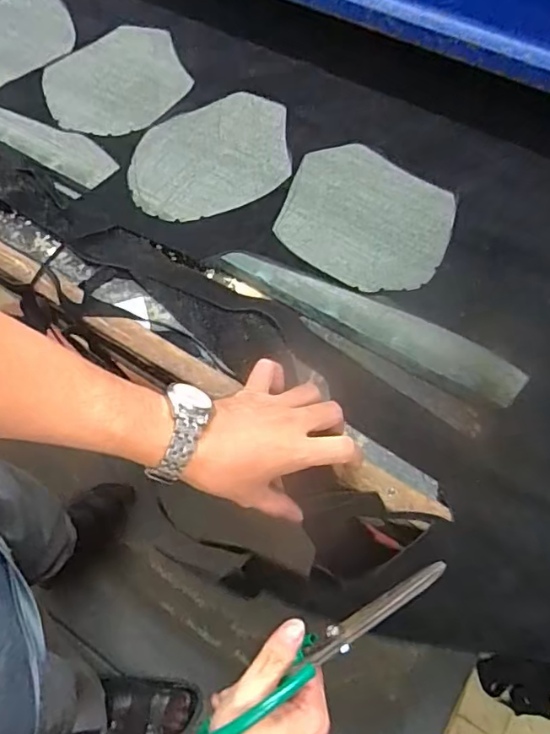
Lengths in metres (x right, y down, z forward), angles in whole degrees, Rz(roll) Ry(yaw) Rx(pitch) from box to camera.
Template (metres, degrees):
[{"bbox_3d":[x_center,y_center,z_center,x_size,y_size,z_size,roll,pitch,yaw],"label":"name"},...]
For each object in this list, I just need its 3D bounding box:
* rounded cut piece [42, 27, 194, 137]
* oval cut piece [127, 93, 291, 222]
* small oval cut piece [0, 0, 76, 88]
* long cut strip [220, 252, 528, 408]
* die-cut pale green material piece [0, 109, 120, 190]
[{"bbox_3d":[-0.209,-0.388,0.747,0.204,0.005,0.181,-41,69,-18],"label":"rounded cut piece"},{"bbox_3d":[-0.075,-0.258,0.675,0.216,0.006,0.171,-25,65,-14],"label":"oval cut piece"},{"bbox_3d":[-0.384,-0.469,0.789,0.186,0.010,0.193,-19,65,-5],"label":"small oval cut piece"},{"bbox_3d":[0.093,-0.052,0.556,0.315,0.009,0.048,26,66,14],"label":"long cut strip"},{"bbox_3d":[-0.342,-0.312,0.706,0.340,0.010,0.056,30,69,15],"label":"die-cut pale green material piece"}]

